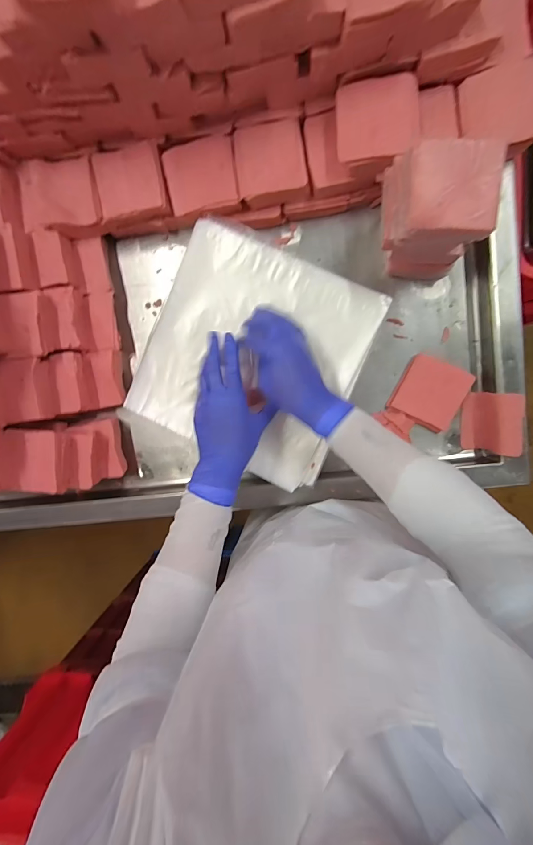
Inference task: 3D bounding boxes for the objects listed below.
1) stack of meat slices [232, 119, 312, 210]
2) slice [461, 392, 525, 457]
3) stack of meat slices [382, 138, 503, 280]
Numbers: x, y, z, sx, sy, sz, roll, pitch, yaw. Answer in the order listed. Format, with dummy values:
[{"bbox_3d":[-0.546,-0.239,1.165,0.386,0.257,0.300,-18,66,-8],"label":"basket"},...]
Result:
[{"bbox_3d":[0.006,-0.357,0.492,0.093,0.024,0.095,-7,95,6],"label":"stack of meat slices"},{"bbox_3d":[0.323,0.000,0.515,0.019,0.078,0.085,-10,101,-32],"label":"slice"},{"bbox_3d":[0.196,-0.247,0.434,0.103,0.155,0.095,3,96,5],"label":"stack of meat slices"}]

